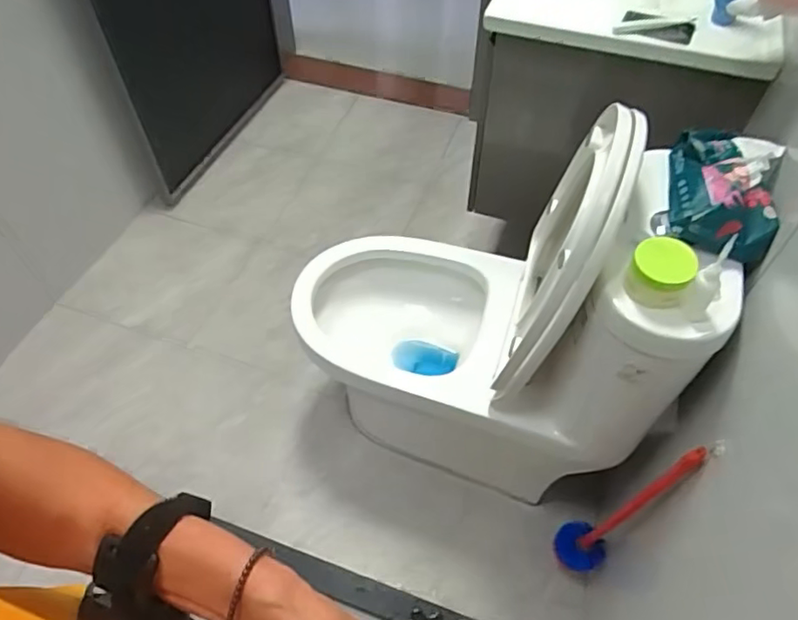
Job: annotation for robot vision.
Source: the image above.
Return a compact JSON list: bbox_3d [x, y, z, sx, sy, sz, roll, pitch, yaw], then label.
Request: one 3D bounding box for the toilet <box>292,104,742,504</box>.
[{"bbox_3d":[0.130,-0.005,1.083,0.673,0.779,0.366,16,55,11],"label":"toilet"}]

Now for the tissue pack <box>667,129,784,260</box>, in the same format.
[{"bbox_3d":[0.441,-0.171,0.802,0.128,0.070,0.222,17,55,12],"label":"tissue pack"}]

